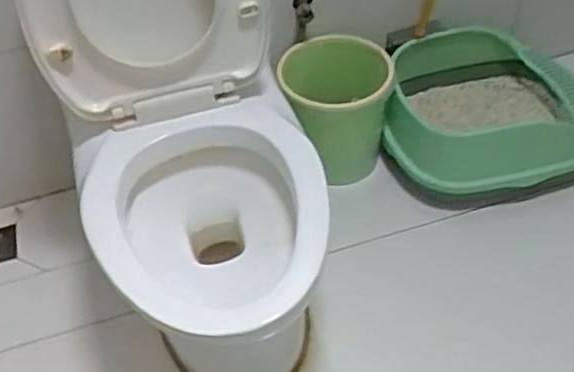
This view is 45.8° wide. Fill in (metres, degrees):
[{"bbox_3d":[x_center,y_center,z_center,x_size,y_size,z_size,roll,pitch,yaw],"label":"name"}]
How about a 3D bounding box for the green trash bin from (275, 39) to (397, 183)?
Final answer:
[{"bbox_3d":[0.096,-0.150,1.364,0.206,0.256,0.184,-4,47,3],"label":"green trash bin"}]

